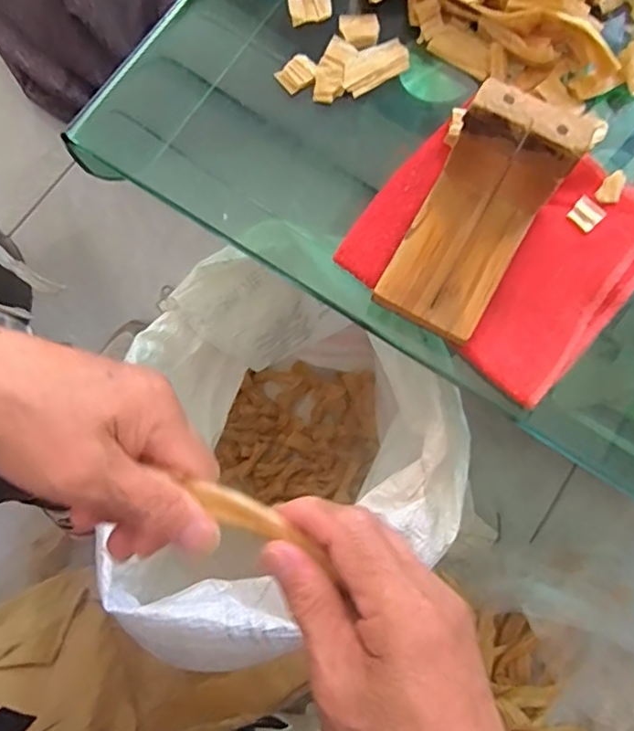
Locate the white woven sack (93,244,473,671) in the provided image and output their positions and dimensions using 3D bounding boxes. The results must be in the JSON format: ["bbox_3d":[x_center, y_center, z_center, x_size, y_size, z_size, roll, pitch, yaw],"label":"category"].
[{"bbox_3d":[-0.021,0.075,0.558,0.228,0.377,0.279,-2,77,-2],"label":"white woven sack"}]

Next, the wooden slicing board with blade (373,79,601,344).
[{"bbox_3d":[0.084,-0.078,0.311,0.059,0.066,0.107,30,78,6],"label":"wooden slicing board with blade"}]

